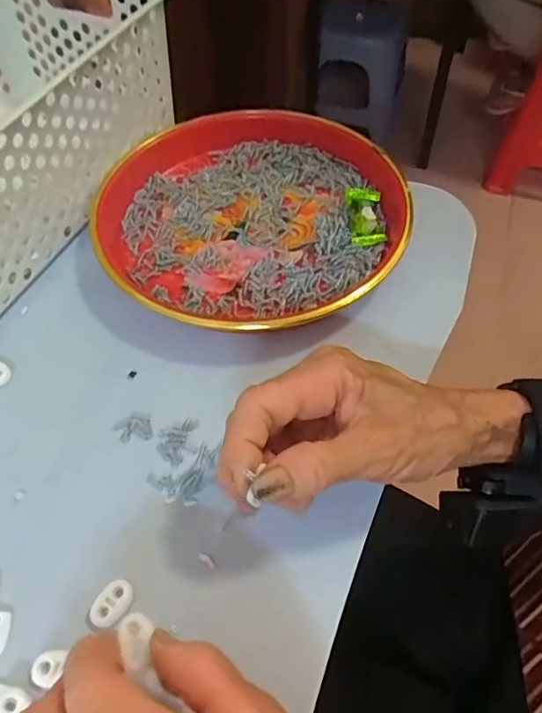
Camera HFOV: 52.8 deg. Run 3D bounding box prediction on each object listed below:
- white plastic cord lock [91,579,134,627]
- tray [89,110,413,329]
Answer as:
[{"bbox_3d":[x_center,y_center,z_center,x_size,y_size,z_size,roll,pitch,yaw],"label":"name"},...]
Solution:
[{"bbox_3d":[-0.075,0.115,0.257,0.016,0.004,0.021,25,57,18],"label":"white plastic cord lock"},{"bbox_3d":[-0.014,-0.100,0.395,0.218,0.039,0.203,-6,54,-4],"label":"tray"}]

